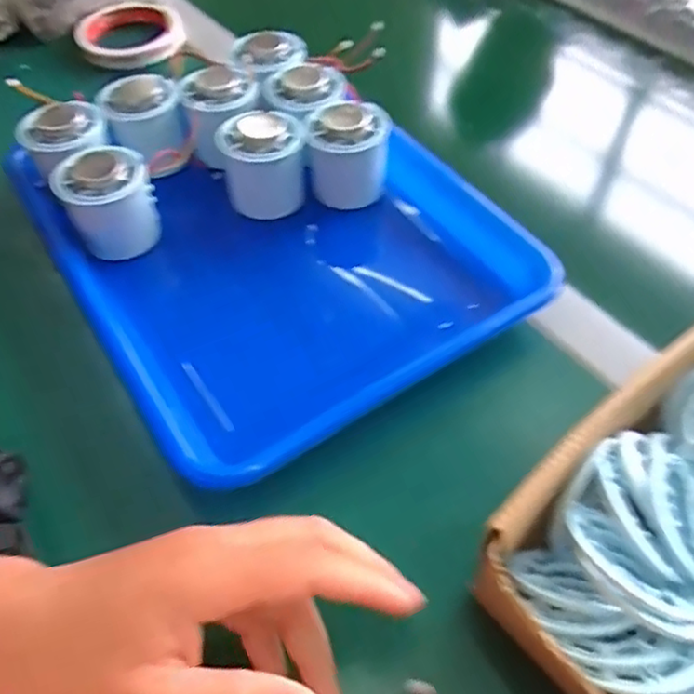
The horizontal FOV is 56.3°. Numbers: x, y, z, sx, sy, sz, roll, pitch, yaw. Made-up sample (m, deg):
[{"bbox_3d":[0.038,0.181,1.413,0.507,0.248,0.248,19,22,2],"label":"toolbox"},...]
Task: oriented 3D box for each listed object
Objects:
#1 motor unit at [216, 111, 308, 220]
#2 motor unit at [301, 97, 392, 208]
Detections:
[{"bbox_3d":[-0.059,-0.129,0.453,0.057,0.056,0.053,-11,52,-8],"label":"motor unit"},{"bbox_3d":[0.000,-0.134,0.450,0.057,0.058,0.055,-5,51,-3],"label":"motor unit"}]

